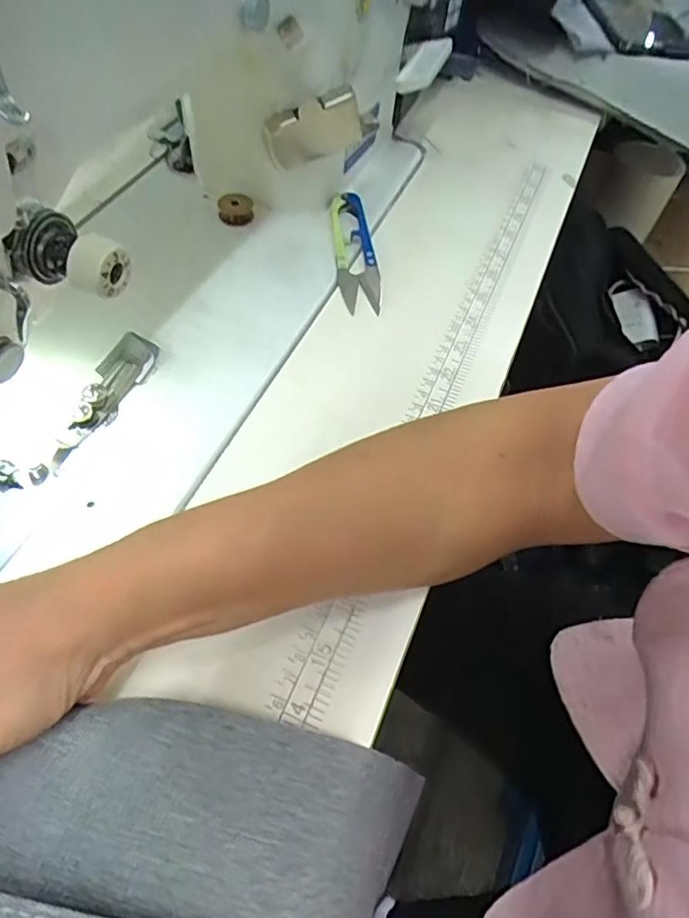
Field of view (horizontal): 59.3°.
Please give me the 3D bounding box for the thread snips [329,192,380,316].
[{"bbox_3d":[0.006,-0.142,0.413,0.024,0.017,0.112,-2,54,-7],"label":"thread snips"}]

